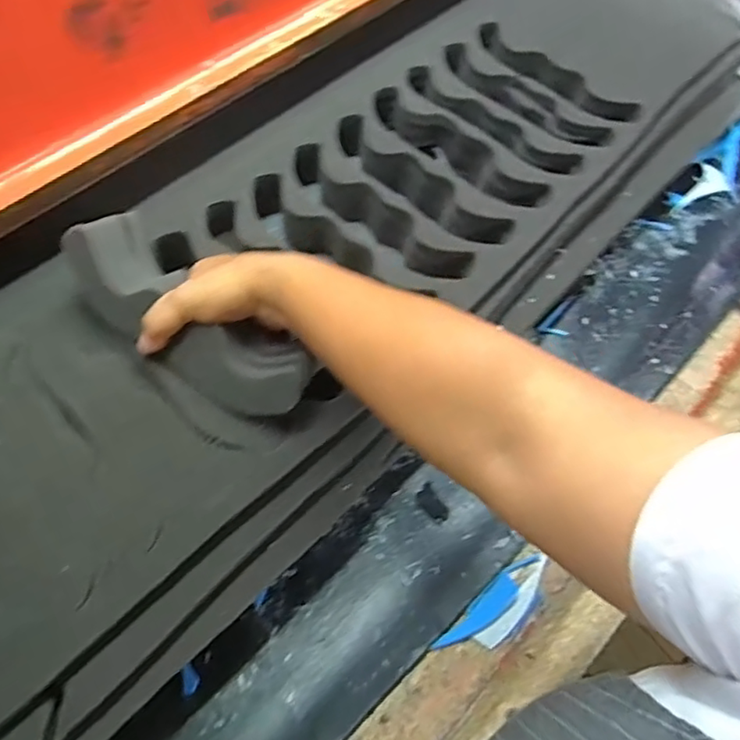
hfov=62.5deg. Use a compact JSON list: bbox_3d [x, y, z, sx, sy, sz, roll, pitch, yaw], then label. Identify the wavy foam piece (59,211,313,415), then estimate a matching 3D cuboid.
[{"bbox_3d":[-0.139,-0.038,0.471,0.213,0.064,0.076,39,67,12],"label":"wavy foam piece"}]

